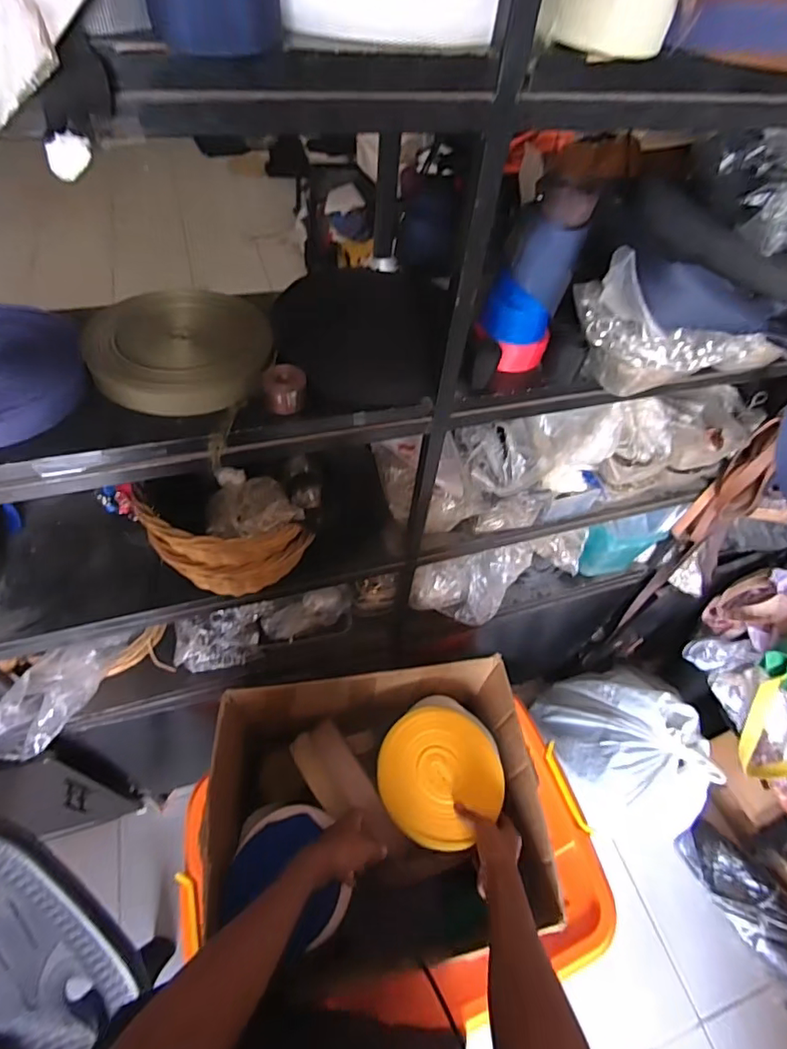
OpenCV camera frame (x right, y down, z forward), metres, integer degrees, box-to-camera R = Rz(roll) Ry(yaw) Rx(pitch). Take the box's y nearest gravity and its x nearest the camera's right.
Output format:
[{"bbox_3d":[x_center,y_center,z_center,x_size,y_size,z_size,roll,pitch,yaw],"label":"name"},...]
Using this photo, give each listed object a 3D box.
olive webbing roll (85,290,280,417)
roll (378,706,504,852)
[{"bbox_3d":[-0.208,-0.171,0.508,0.168,0.041,0.138,-4,53,-9],"label":"olive webbing roll"},{"bbox_3d":[0.071,0.358,0.752,0.172,0.027,0.182,3,52,-4],"label":"roll"}]

